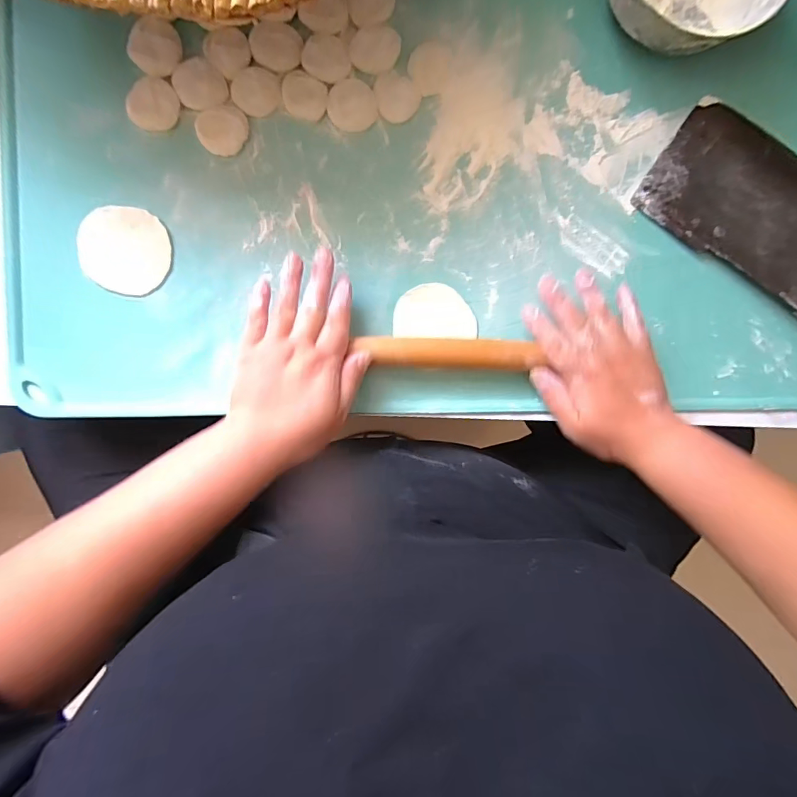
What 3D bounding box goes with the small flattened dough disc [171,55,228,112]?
[{"bbox_3d":[-0.155,-0.245,0.351,0.038,0.004,0.038,0,94,-4],"label":"small flattened dough disc"}]

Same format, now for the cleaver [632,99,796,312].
[{"bbox_3d":[0.350,-0.136,0.378,0.282,0.033,0.117,34,91,-5],"label":"cleaver"}]

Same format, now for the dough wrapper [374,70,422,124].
[{"bbox_3d":[0.000,-0.243,0.364,0.035,0.004,0.039,-12,94,-3],"label":"dough wrapper"}]

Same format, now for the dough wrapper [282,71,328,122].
[{"bbox_3d":[-0.074,-0.239,0.355,0.037,0.004,0.032,31,91,-5],"label":"dough wrapper"}]

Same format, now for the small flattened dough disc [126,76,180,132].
[{"bbox_3d":[-0.189,-0.226,0.349,0.036,0.005,0.037,0,94,-4],"label":"small flattened dough disc"}]

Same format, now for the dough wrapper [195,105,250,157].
[{"bbox_3d":[-0.137,-0.208,0.352,0.038,0.008,0.032,-12,119,-8],"label":"dough wrapper"}]

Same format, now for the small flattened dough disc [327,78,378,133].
[{"bbox_3d":[-0.037,-0.233,0.358,0.038,0.004,0.039,-5,94,-4],"label":"small flattened dough disc"}]

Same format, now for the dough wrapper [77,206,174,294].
[{"bbox_3d":[-0.215,-0.116,0.353,0.066,0.005,0.065,0,94,-4],"label":"dough wrapper"}]

